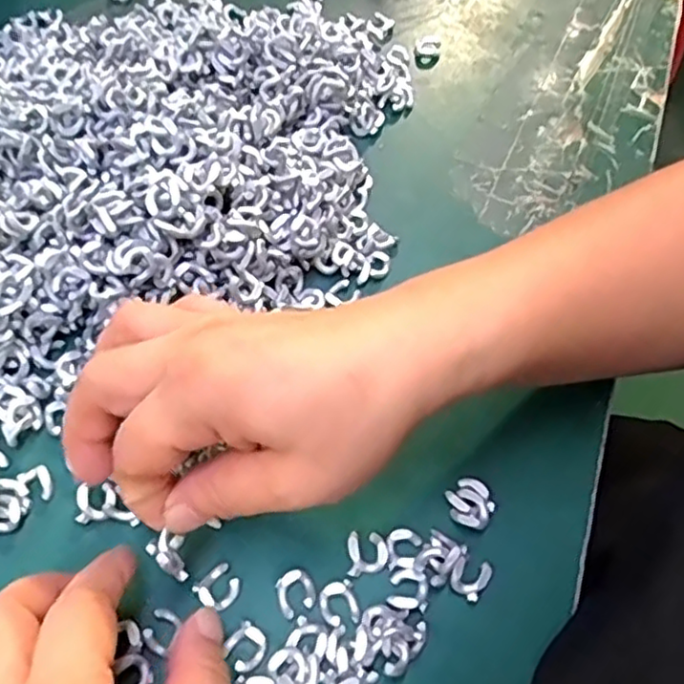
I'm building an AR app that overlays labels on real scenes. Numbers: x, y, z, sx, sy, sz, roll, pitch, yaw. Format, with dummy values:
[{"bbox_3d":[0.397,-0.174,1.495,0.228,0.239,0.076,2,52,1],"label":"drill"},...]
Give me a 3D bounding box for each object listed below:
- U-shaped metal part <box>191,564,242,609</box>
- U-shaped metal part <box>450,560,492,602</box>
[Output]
[{"bbox_3d":[-0.046,0.093,0.251,0.014,0.004,0.015,39,67,17],"label":"U-shaped metal part"},{"bbox_3d":[0.050,0.090,0.255,0.014,0.005,0.016,34,65,15],"label":"U-shaped metal part"}]

